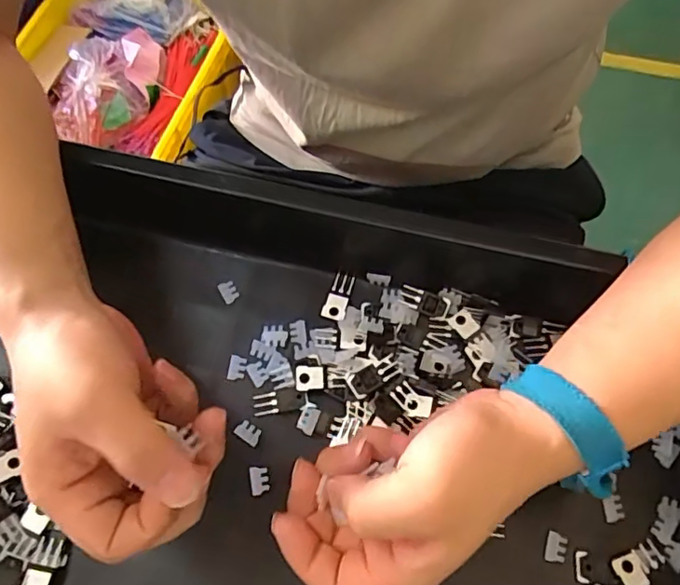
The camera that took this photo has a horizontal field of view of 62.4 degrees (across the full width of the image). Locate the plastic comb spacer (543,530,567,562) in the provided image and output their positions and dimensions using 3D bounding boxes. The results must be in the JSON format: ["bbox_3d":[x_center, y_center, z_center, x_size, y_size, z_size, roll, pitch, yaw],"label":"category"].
[{"bbox_3d":[0.124,0.147,0.324,0.011,0.004,0.016,15,67,7],"label":"plastic comb spacer"}]

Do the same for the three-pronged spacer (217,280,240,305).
[{"bbox_3d":[-0.077,-0.001,0.389,0.011,0.004,0.016,-28,69,-12],"label":"three-pronged spacer"}]

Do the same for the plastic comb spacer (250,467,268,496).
[{"bbox_3d":[-0.049,0.114,0.341,0.011,0.004,0.016,-10,66,-4],"label":"plastic comb spacer"}]

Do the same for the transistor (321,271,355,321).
[{"bbox_3d":[-0.001,0.002,0.386,0.016,0.004,0.035,17,67,8],"label":"transistor"}]

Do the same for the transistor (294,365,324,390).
[{"bbox_3d":[-0.020,0.055,0.360,0.019,0.007,0.015,-3,66,-1],"label":"transistor"}]

